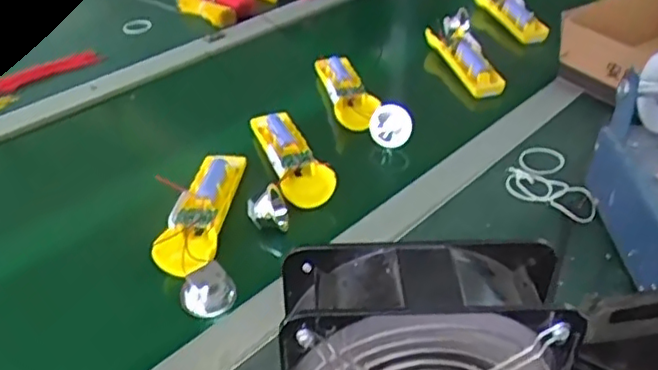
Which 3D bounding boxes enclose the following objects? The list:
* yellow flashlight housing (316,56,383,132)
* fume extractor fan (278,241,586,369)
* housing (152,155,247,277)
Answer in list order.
[{"bbox_3d":[0.018,-0.119,0.775,0.046,0.028,0.168,-10,37,-12],"label":"yellow flashlight housing"},{"bbox_3d":[0.049,0.107,0.355,0.149,0.152,0.060,-3,36,-2],"label":"fume extractor fan"},{"bbox_3d":[-0.117,0.018,0.583,0.052,0.027,0.174,1,36,3],"label":"housing"}]

